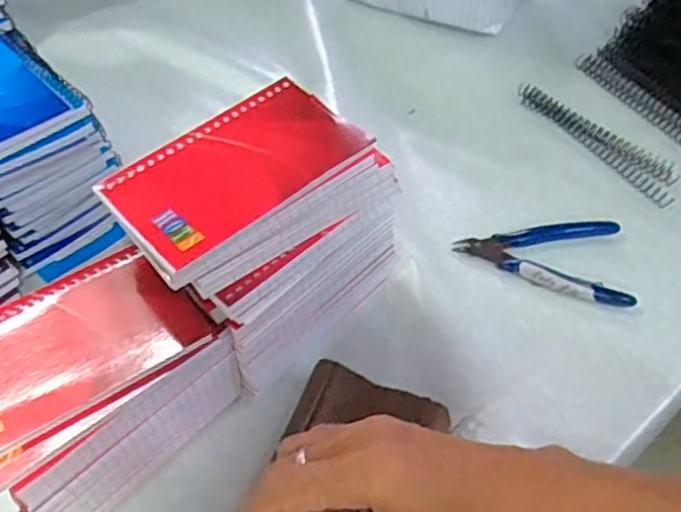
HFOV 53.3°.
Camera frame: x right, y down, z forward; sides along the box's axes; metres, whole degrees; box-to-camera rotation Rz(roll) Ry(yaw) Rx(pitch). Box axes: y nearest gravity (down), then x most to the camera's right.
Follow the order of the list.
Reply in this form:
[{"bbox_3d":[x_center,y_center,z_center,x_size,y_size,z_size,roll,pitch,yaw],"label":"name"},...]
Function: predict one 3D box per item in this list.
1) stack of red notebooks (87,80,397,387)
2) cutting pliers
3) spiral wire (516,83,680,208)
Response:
[{"bbox_3d":[-0.044,-0.007,0.417,0.145,0.148,0.085,-35,58,-24],"label":"stack of red notebooks"},{"bbox_3d":[0.144,0.001,0.487,0.115,0.008,0.073,3,51,5],"label":"cutting pliers"},{"bbox_3d":[0.212,-0.102,0.562,0.033,0.015,0.166,-28,55,-18],"label":"spiral wire"}]

